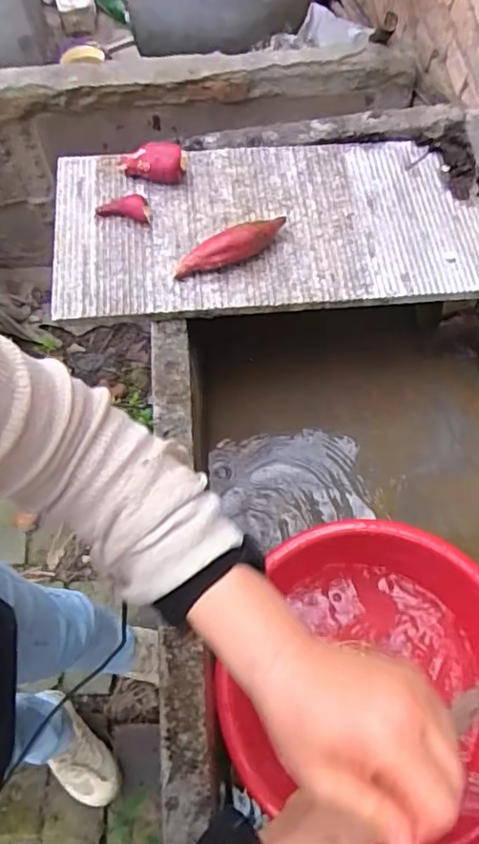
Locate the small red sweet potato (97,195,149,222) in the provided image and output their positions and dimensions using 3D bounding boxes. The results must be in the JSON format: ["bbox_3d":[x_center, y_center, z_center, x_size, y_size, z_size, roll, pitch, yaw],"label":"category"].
[{"bbox_3d":[-0.156,-0.289,0.787,0.073,0.027,0.028,6,65,5],"label":"small red sweet potato"}]

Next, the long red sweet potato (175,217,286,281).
[{"bbox_3d":[-0.007,-0.225,0.753,0.165,0.049,0.041,-30,67,-12],"label":"long red sweet potato"}]

